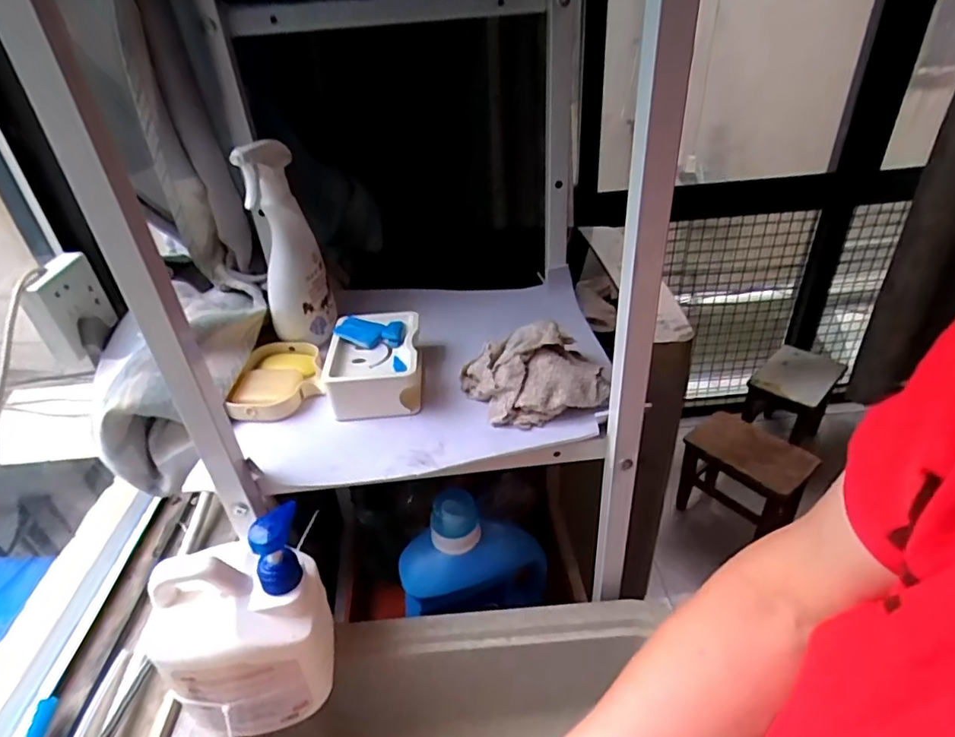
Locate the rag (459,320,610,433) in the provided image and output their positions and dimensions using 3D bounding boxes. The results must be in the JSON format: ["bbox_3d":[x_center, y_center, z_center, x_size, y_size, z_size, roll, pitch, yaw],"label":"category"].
[{"bbox_3d":[0.059,-0.001,0.597,0.139,0.069,0.113,-13,35,-12],"label":"rag"}]

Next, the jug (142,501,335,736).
[{"bbox_3d":[-0.209,0.232,0.516,0.129,0.191,0.125,1,34,8],"label":"jug"}]

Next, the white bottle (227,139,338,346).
[{"bbox_3d":[-0.226,-0.147,0.671,0.078,0.231,0.081,-14,35,-14],"label":"white bottle"}]

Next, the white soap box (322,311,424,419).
[{"bbox_3d":[-0.115,-0.010,0.640,0.100,0.056,0.142,-7,34,-4],"label":"white soap box"}]

